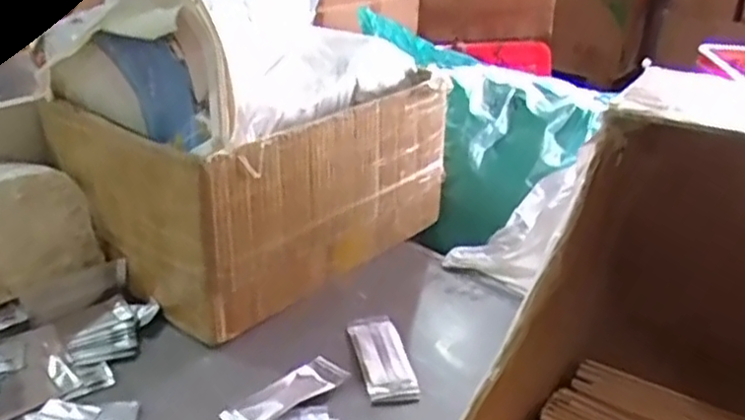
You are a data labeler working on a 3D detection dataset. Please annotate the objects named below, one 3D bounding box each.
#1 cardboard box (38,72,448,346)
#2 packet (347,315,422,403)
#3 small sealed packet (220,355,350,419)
[{"bbox_3d":[-0.125,-0.057,0.851,0.269,0.203,0.407,25,36,37],"label":"cardboard box"},{"bbox_3d":[0.010,0.152,0.708,0.050,0.007,0.132,-5,28,-12],"label":"packet"},{"bbox_3d":[-0.081,0.176,0.655,0.051,0.010,0.120,26,36,38],"label":"small sealed packet"}]

